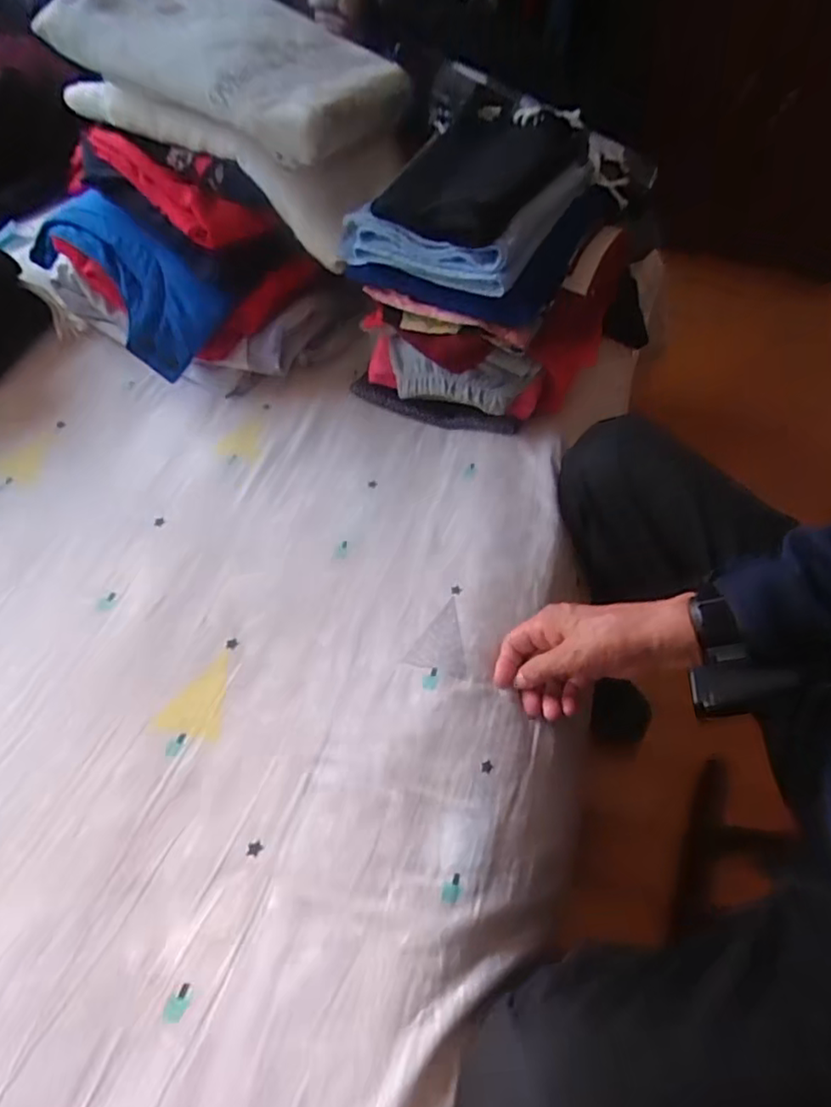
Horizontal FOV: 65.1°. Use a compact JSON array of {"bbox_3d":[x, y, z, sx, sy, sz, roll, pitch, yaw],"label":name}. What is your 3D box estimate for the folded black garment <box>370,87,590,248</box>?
[{"bbox_3d":[0.071,-0.403,0.676,0.151,0.042,0.245,28,56,16],"label":"folded black garment"}]

